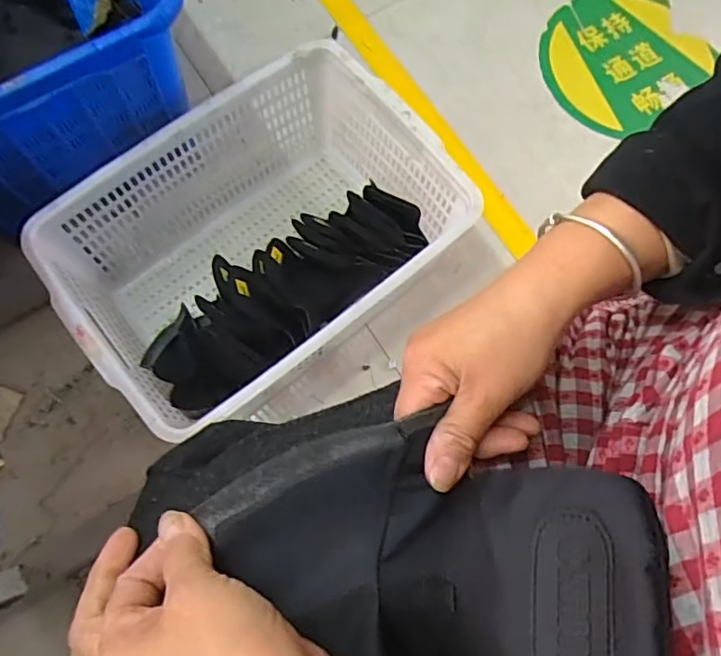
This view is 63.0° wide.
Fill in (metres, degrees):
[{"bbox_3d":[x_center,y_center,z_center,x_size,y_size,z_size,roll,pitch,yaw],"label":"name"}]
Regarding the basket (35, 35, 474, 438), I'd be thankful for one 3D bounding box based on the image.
[{"bbox_3d":[-0.156,-0.124,0.969,0.567,0.260,0.408,-38,78,-12],"label":"basket"}]

